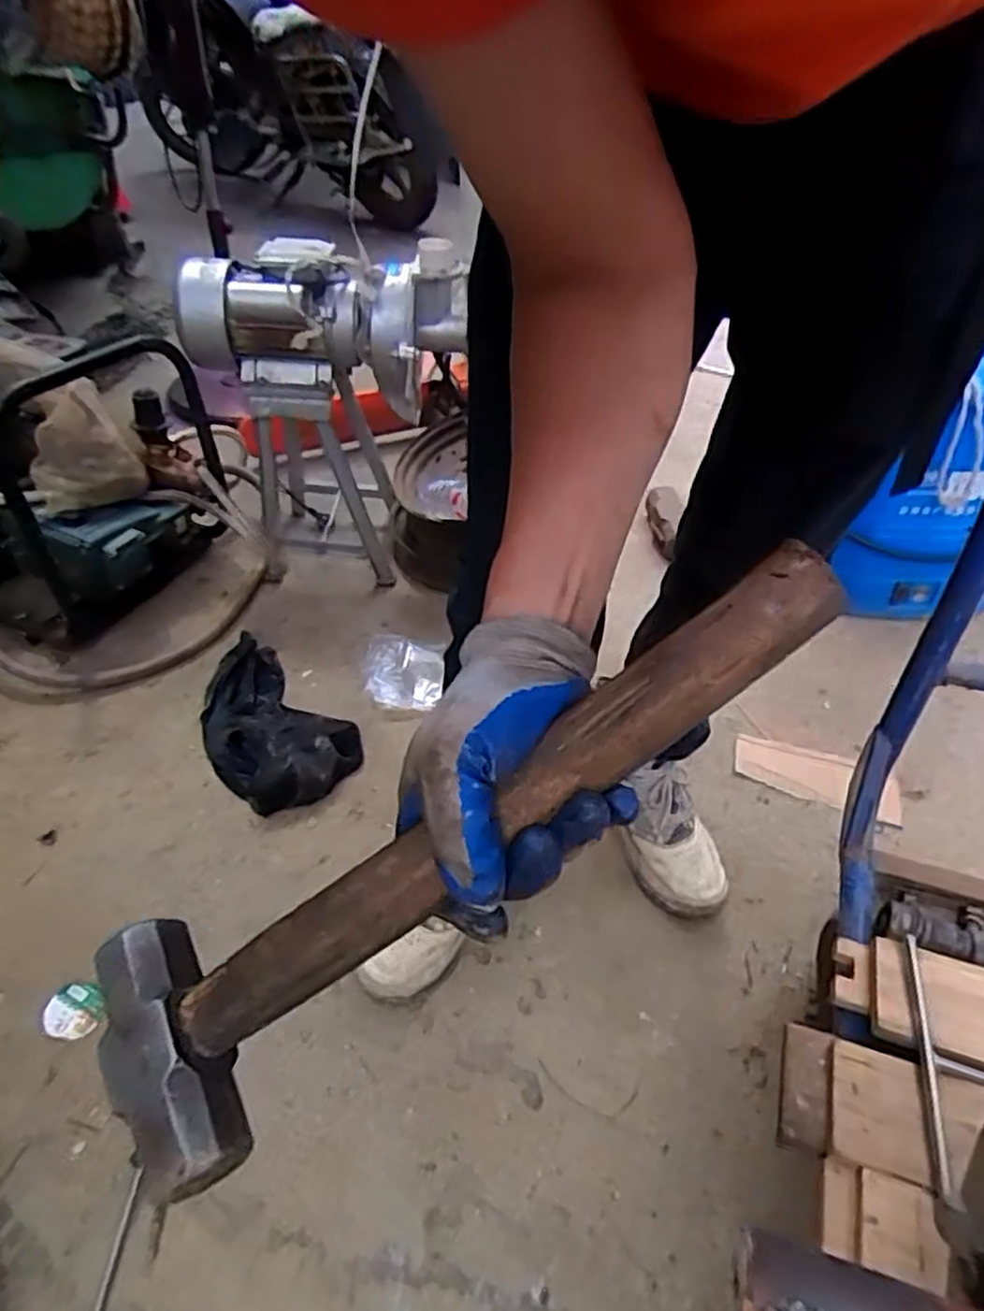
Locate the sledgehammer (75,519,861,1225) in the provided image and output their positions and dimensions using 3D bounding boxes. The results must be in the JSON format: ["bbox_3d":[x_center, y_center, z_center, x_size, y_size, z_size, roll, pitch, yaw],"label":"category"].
[{"bbox_3d":[-0.018,0.079,0.328,0.377,0.036,0.110,-37,45,5],"label":"sledgehammer"}]

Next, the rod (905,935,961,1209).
[{"bbox_3d":[0.319,0.294,0.546,0.010,0.010,0.184,7,44,13],"label":"rod"}]

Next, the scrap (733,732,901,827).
[{"bbox_3d":[0.480,0.178,1.113,0.237,0.005,0.087,15,56,30],"label":"scrap"}]

